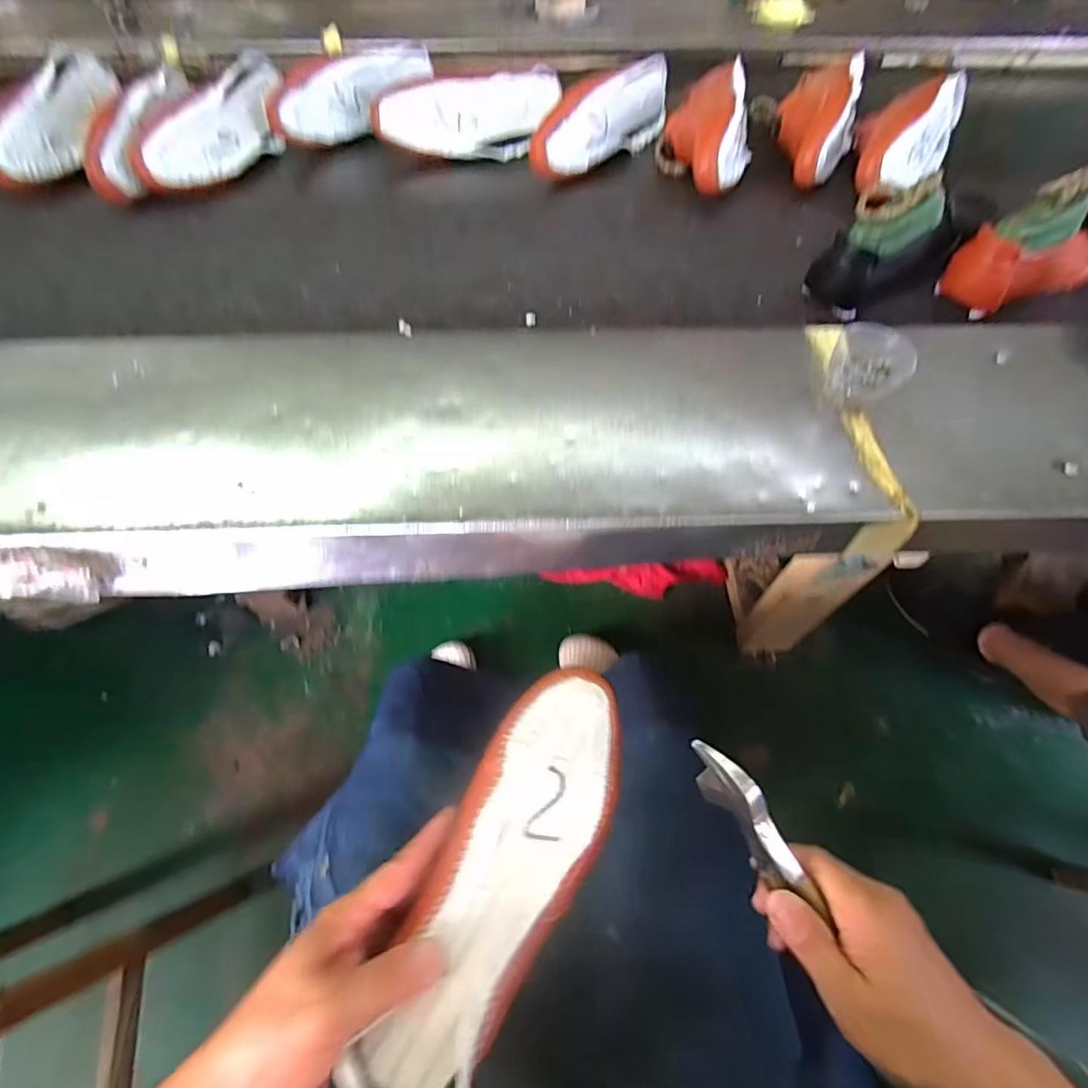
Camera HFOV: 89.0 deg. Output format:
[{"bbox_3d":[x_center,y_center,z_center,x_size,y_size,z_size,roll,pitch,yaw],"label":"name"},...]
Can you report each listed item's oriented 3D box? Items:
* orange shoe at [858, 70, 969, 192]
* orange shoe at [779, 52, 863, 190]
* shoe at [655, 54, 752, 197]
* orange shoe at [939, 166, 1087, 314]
[{"bbox_3d":[0.475,-0.522,0.721,0.087,0.066,0.256,40,68,20],"label":"orange shoe"},{"bbox_3d":[0.371,-0.578,0.750,0.102,0.072,0.257,19,63,11],"label":"orange shoe"},{"bbox_3d":[0.218,-0.553,0.739,0.122,0.071,0.259,10,61,6],"label":"shoe"},{"bbox_3d":[0.551,-0.323,0.593,0.208,0.123,0.077,-19,62,-10],"label":"orange shoe"}]

